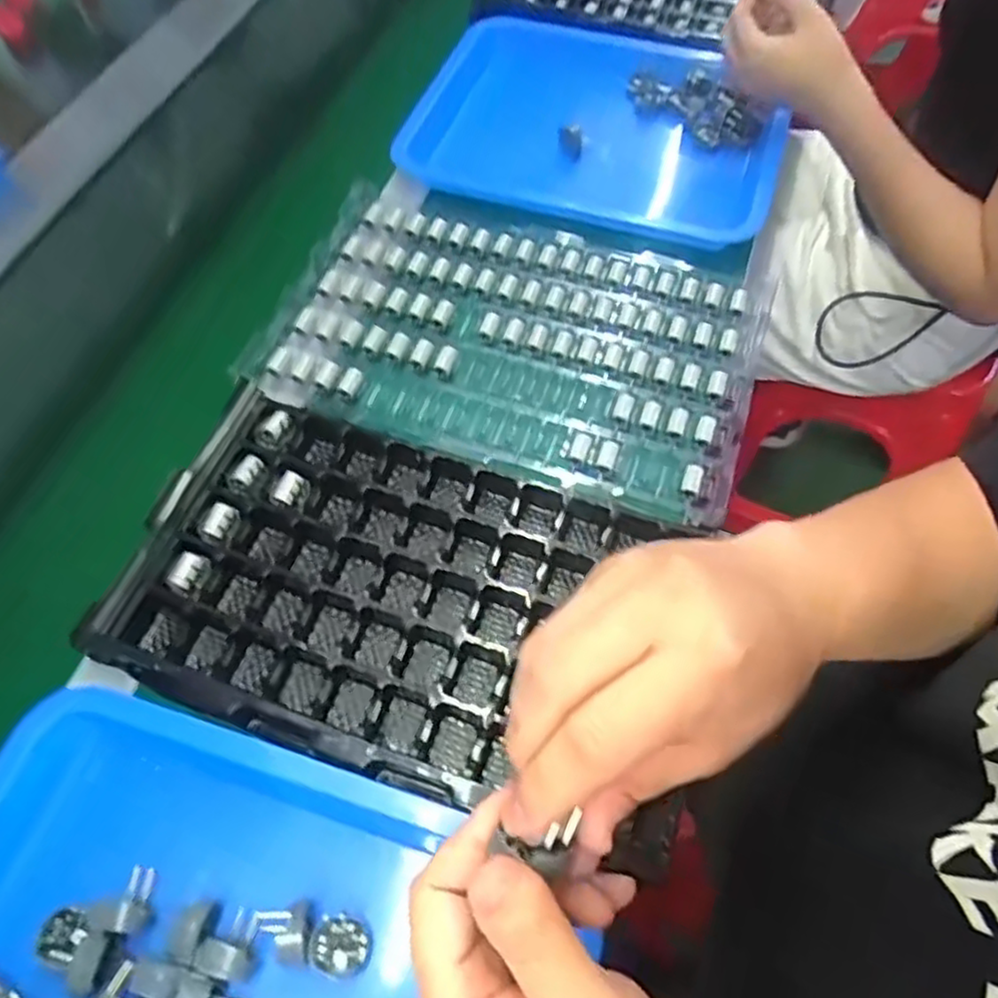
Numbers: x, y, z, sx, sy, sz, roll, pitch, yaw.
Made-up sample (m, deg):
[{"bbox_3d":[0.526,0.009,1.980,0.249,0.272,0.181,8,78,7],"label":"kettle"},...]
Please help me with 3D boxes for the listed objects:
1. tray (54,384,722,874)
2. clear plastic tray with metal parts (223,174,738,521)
[{"bbox_3d":[-0.066,0.057,0.432,0.318,0.046,0.210,16,64,11],"label":"tray"},{"bbox_3d":[0.006,-0.129,0.528,0.352,0.027,0.245,14,61,11],"label":"clear plastic tray with metal parts"}]

